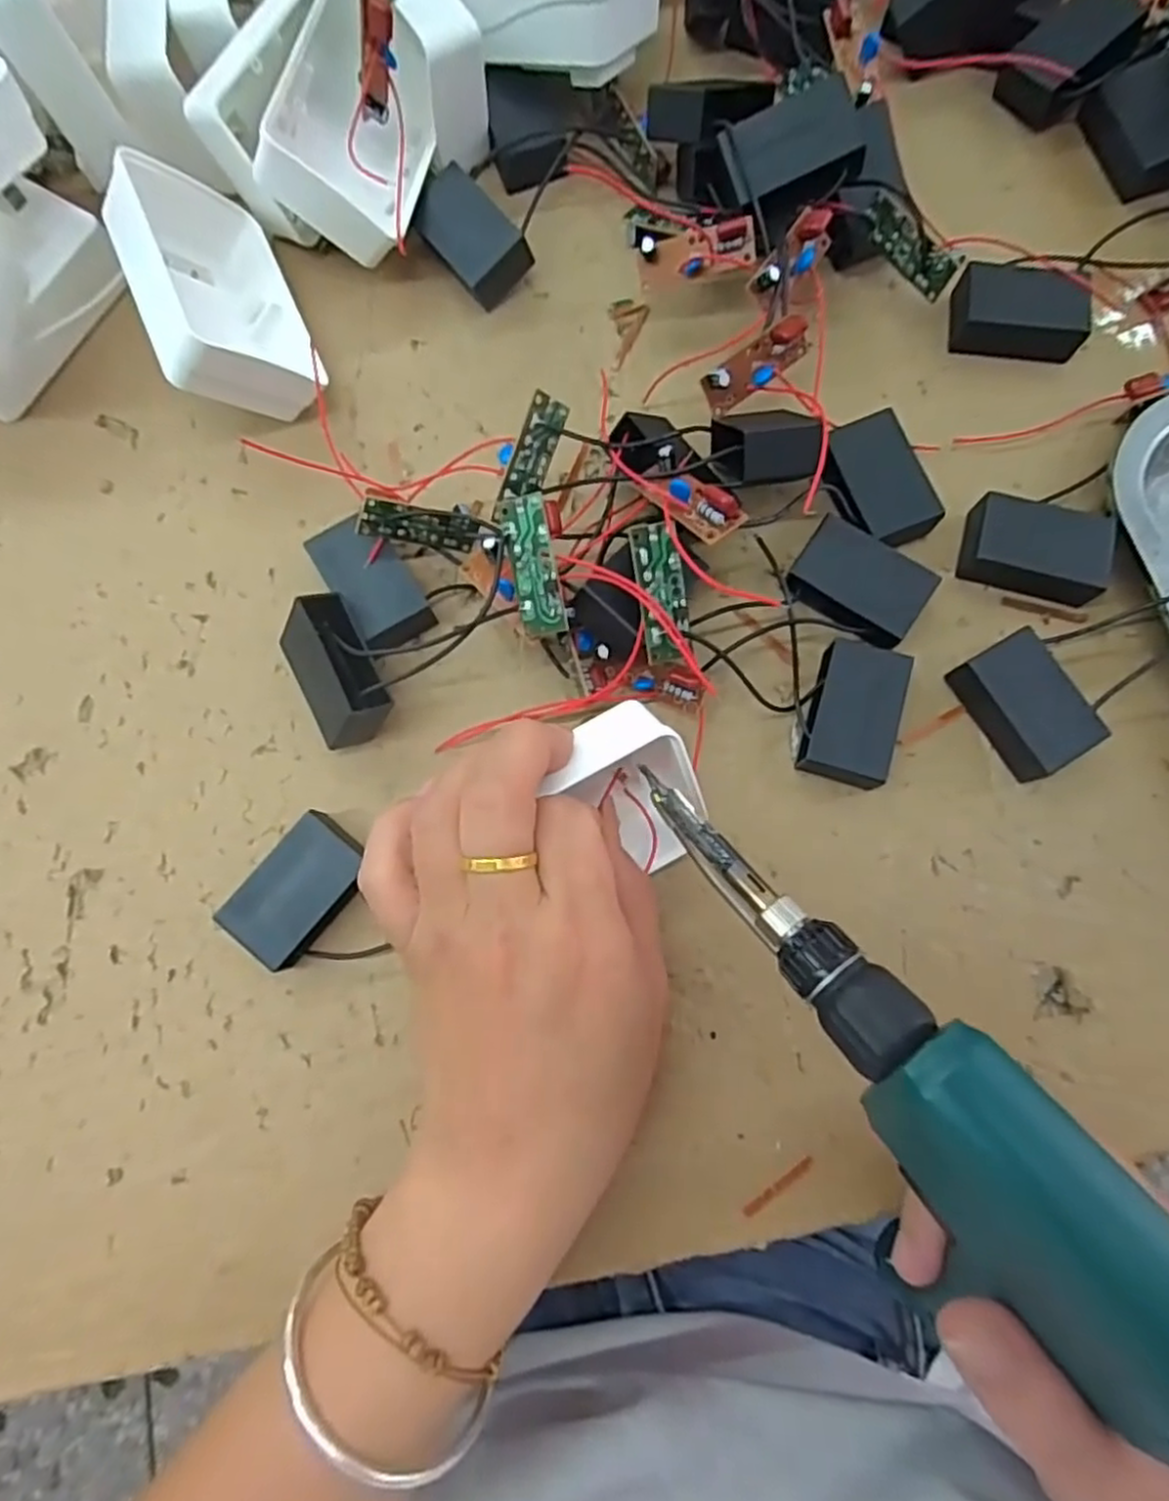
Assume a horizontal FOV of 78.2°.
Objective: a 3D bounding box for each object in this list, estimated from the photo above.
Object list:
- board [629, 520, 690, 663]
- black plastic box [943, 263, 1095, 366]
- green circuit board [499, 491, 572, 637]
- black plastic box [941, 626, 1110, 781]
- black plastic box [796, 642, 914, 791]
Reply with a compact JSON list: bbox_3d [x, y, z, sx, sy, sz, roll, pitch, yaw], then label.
[{"bbox_3d":[0.026,-0.051,0.238,0.015,0.005,0.044,-7,98,0],"label":"board"},{"bbox_3d":[0.175,-0.177,0.289,0.048,0.020,0.030,11,79,3],"label":"black plastic box"},{"bbox_3d":[-0.017,-0.061,0.239,0.016,0.008,0.044,-9,103,18],"label":"green circuit board"},{"bbox_3d":[0.158,-0.017,0.258,0.031,0.017,0.046,-31,80,-5],"label":"black plastic box"},{"bbox_3d":[0.096,-0.013,0.260,0.030,0.016,0.050,18,80,4],"label":"black plastic box"}]

